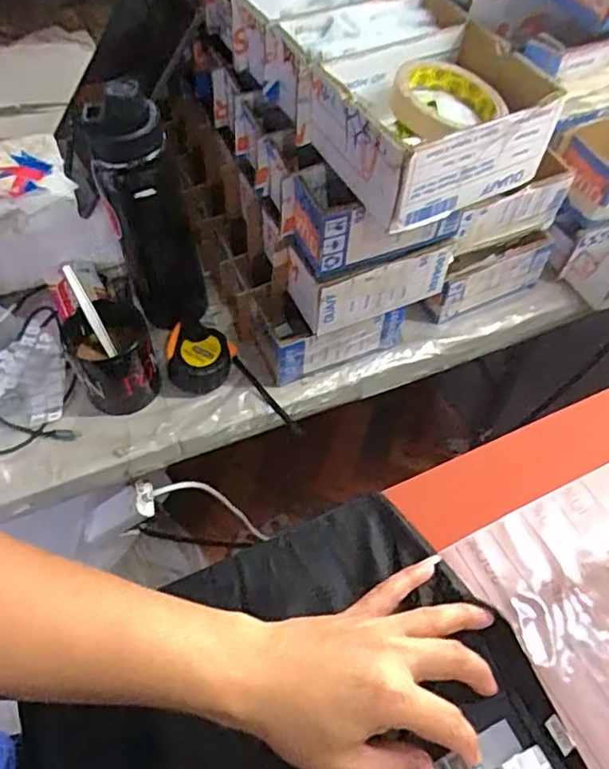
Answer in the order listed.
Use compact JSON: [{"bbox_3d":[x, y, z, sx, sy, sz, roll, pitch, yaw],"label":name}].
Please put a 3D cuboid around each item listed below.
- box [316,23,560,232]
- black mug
[{"bbox_3d":[0.100,-0.215,0.508,0.164,0.078,0.138,-24,60,-17],"label":"box"},{"bbox_3d":[-0.199,-0.031,0.643,0.085,0.084,0.094,-21,59,-15],"label":"black mug"}]

